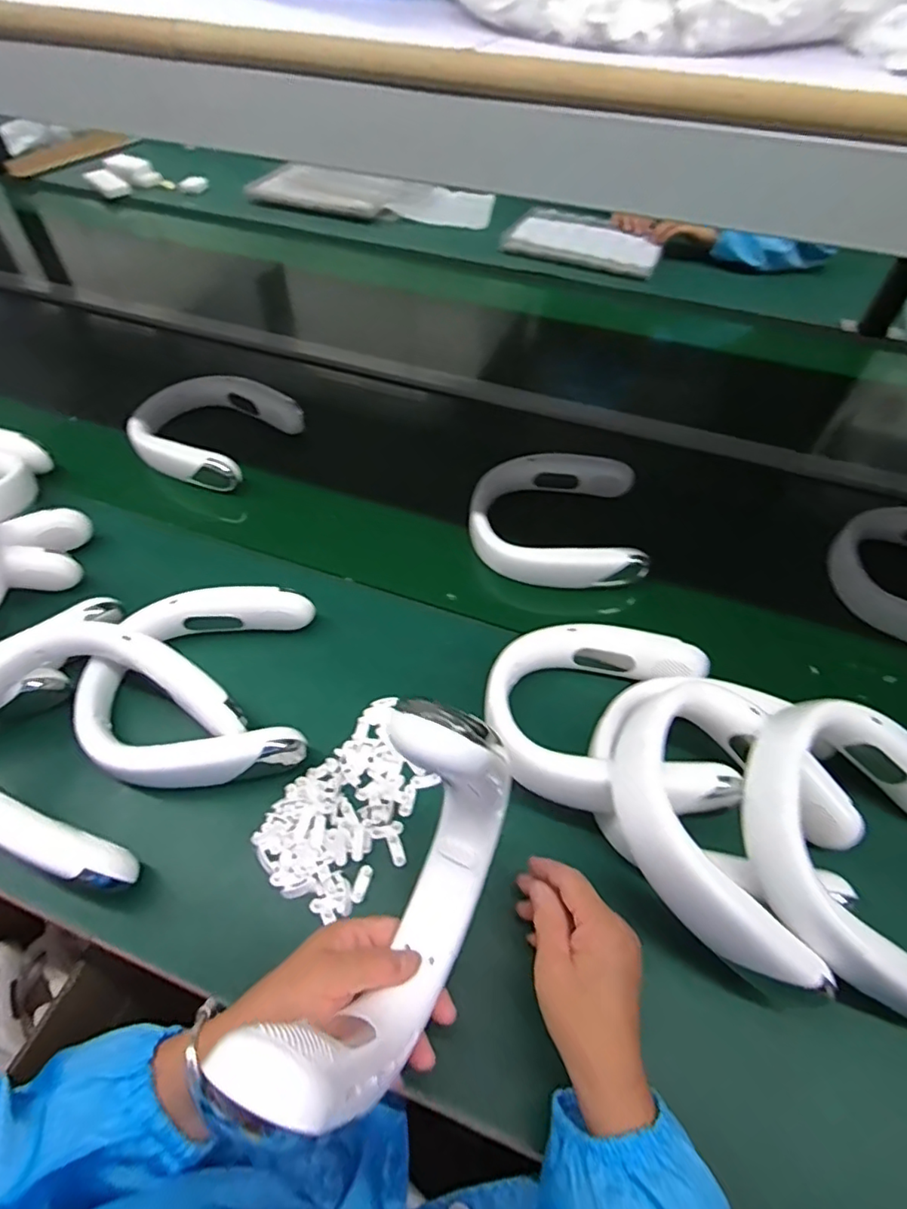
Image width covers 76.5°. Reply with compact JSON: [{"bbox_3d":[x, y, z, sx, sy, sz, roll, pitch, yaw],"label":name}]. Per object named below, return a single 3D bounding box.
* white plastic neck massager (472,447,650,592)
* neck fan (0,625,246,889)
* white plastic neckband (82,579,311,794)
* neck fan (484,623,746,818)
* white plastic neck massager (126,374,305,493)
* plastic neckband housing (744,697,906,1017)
[{"bbox_3d":[0.131,-0.115,0.736,0.210,0.054,0.229,3,53,1],"label":"white plastic neck massager"},{"bbox_3d":[-0.309,0.118,0.495,0.192,0.089,0.183,19,55,12],"label":"neck fan"},{"bbox_3d":[-0.244,0.074,0.556,0.198,0.053,0.203,-6,53,-6],"label":"white plastic neckband"},{"bbox_3d":[0.135,0.094,0.526,0.206,0.086,0.190,2,53,0],"label":"neck fan"},{"bbox_3d":[-0.358,-0.259,0.847,0.207,0.069,0.198,20,55,13],"label":"white plastic neck massager"},{"bbox_3d":[0.317,0.182,0.440,0.194,0.076,0.194,11,53,-15],"label":"plastic neckband housing"}]

